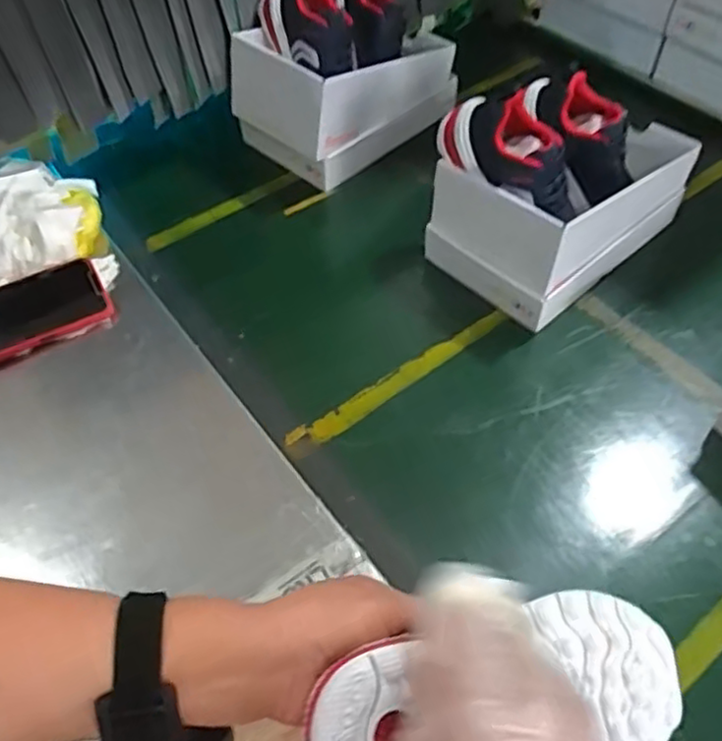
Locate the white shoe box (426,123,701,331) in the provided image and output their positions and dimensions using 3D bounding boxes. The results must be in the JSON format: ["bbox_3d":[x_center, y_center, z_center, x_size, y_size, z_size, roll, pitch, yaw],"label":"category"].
[{"bbox_3d":[0.233,-0.191,0.776,0.265,0.128,0.163,-32,59,-24],"label":"white shoe box"}]

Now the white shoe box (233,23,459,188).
[{"bbox_3d":[-0.017,-0.389,0.915,0.162,0.141,0.266,37,60,25],"label":"white shoe box"}]

